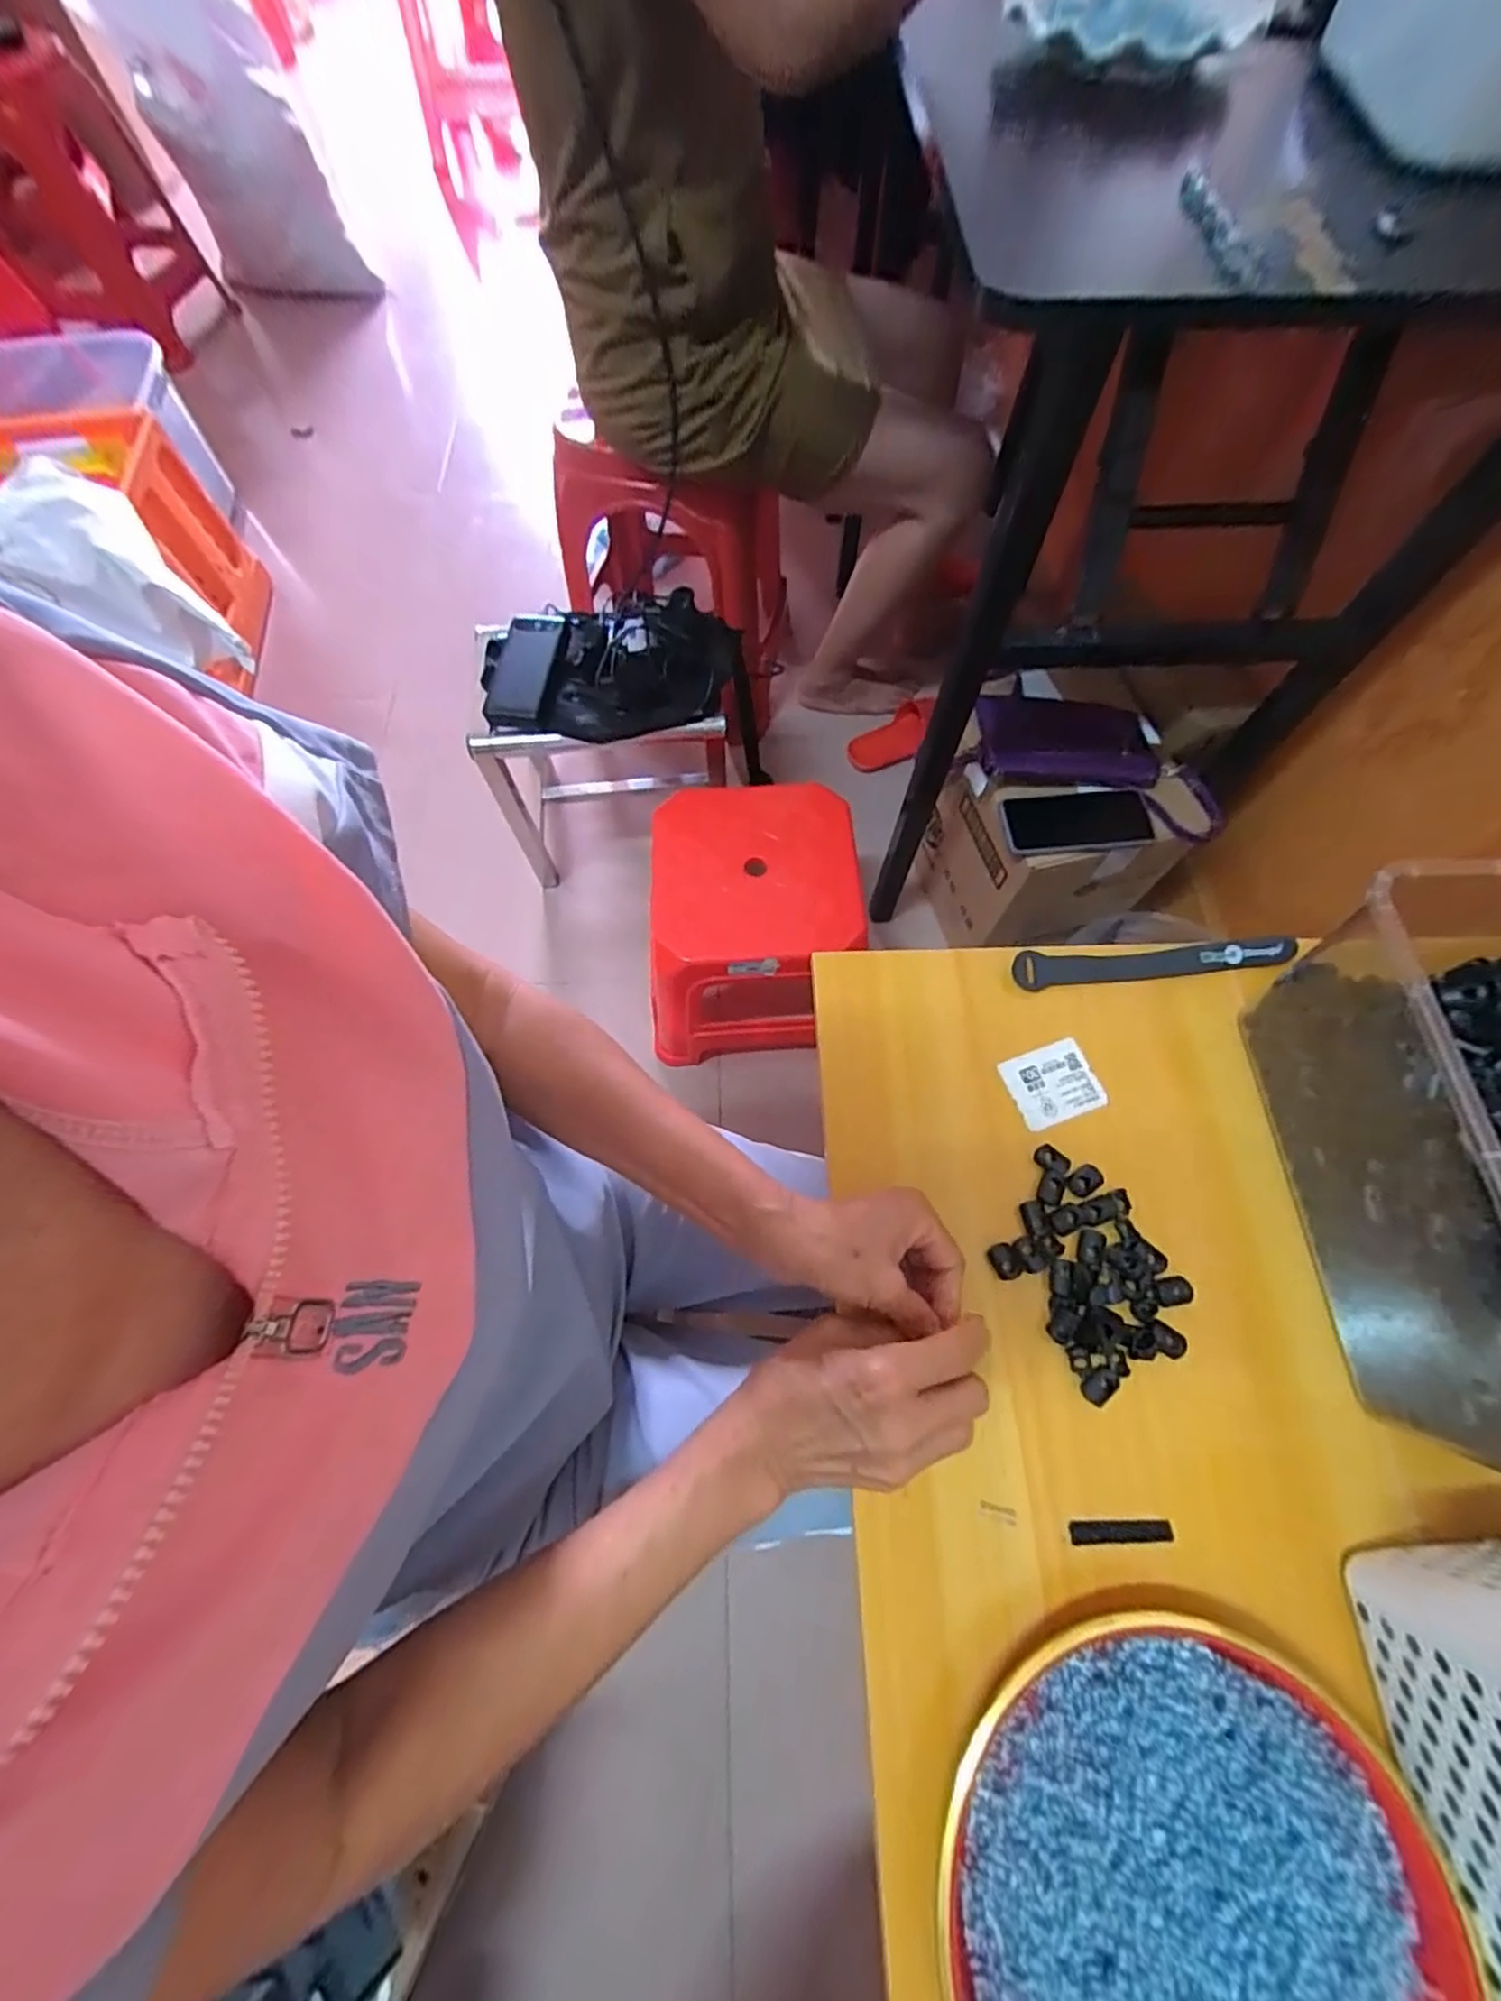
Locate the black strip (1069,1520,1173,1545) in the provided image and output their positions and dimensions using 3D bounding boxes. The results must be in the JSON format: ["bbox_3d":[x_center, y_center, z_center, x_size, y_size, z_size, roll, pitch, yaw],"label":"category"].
[{"bbox_3d":[0.194,0.279,0.351,0.053,0.004,0.010,0,67,1],"label":"black strip"}]

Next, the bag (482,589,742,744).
[{"bbox_3d":[-0.173,-0.401,0.798,0.302,0.094,0.163,-4,67,-1],"label":"bag"}]

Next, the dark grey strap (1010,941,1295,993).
[{"bbox_3d":[0.282,-0.027,0.472,0.192,0.015,0.023,-5,67,-1],"label":"dark grey strap"}]

